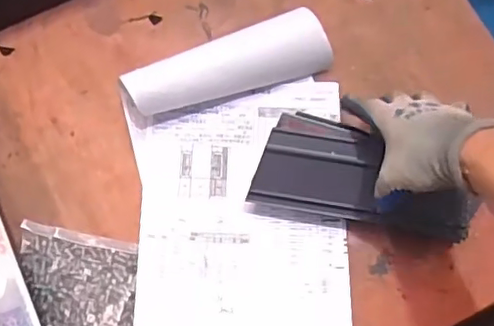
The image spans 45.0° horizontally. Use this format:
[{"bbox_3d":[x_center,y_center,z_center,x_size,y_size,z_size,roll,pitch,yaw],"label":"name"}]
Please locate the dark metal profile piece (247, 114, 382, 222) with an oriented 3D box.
[{"bbox_3d":[0.066,0.002,0.606,0.121,0.055,0.099,8,75,2],"label":"dark metal profile piece"}]

